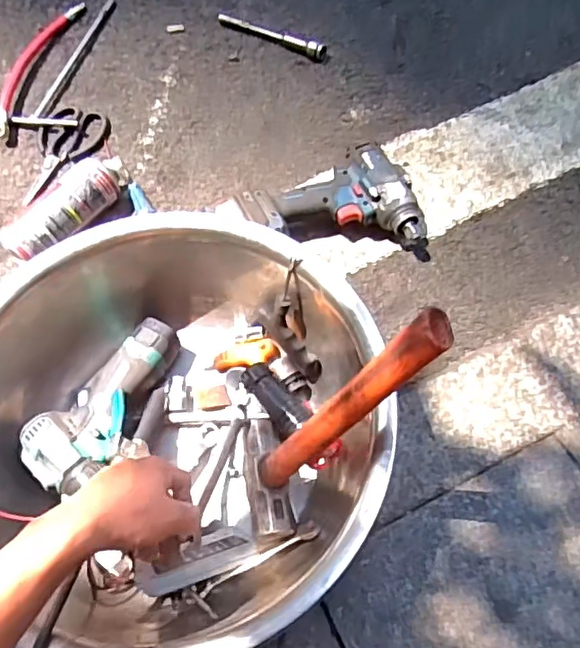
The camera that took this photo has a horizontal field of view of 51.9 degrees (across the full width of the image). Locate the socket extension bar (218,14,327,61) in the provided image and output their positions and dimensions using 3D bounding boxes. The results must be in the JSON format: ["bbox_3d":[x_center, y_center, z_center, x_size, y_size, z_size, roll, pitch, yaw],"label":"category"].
[{"bbox_3d":[-0.030,-0.465,0.950,0.202,0.017,0.023,29,69,17],"label":"socket extension bar"}]

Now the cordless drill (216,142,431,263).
[{"bbox_3d":[0.052,-0.158,0.757,0.245,0.072,0.134,0,63,4],"label":"cordless drill"}]

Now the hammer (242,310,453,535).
[{"bbox_3d":[0.031,0.082,0.503,0.036,0.309,0.111,-3,59,-30],"label":"hammer"}]

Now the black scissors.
[{"bbox_3d":[-0.338,-0.248,0.871,0.102,0.007,0.176,14,65,11],"label":"black scissors"}]

